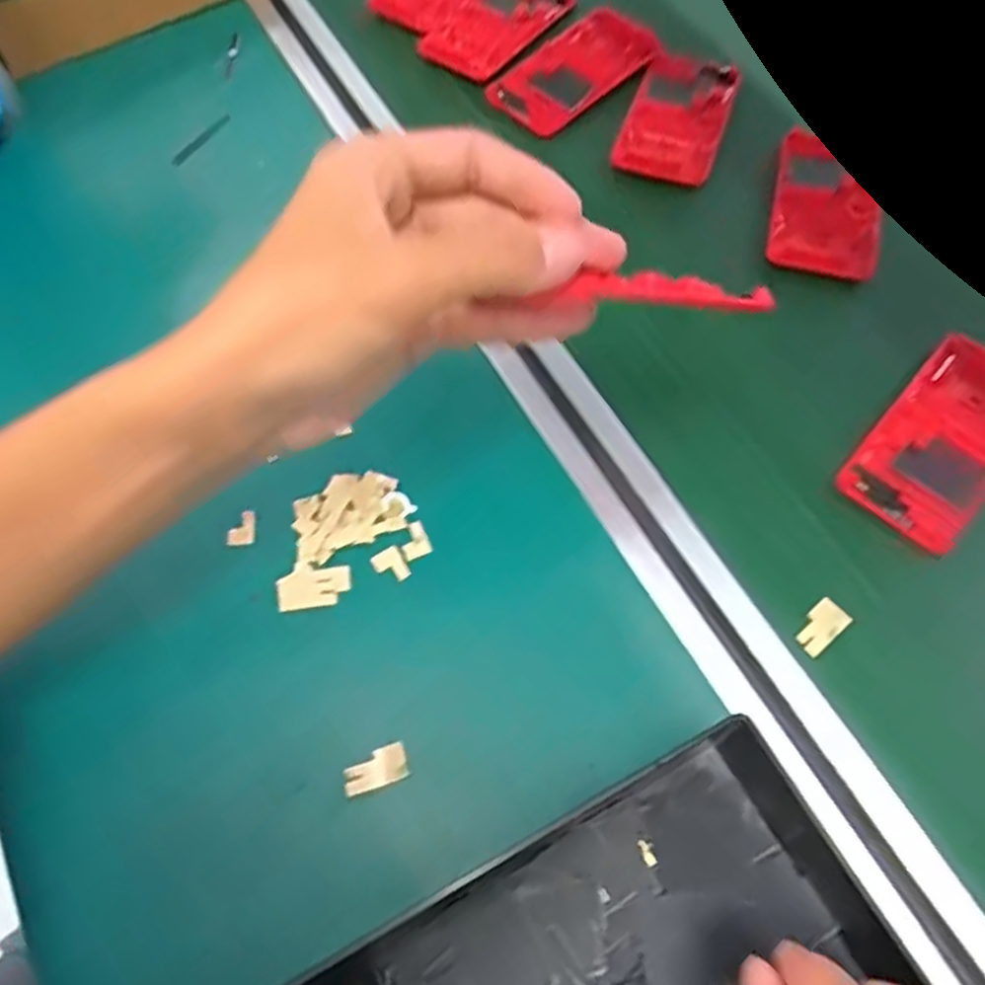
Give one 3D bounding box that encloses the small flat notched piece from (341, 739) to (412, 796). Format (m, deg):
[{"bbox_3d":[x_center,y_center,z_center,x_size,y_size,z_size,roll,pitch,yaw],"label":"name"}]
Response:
[{"bbox_3d":[-0.051,0.120,0.339,0.028,0.004,0.015,-19,64,-10],"label":"small flat notched piece"}]

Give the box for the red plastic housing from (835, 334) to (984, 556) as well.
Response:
[{"bbox_3d":[0.236,-0.029,0.405,0.062,0.012,0.123,39,69,18],"label":"red plastic housing"}]

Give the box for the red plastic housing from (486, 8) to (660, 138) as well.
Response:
[{"bbox_3d":[0.057,-0.296,0.543,0.119,0.008,0.066,-40,70,-19],"label":"red plastic housing"}]

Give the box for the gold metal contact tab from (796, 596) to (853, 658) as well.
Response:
[{"bbox_3d":[0.154,0.063,0.367,0.028,0.004,0.016,-37,69,-18],"label":"gold metal contact tab"}]

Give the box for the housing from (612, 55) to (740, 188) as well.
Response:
[{"bbox_3d":[0.124,-0.252,0.522,0.061,0.006,0.117,19,64,9],"label":"housing"}]

